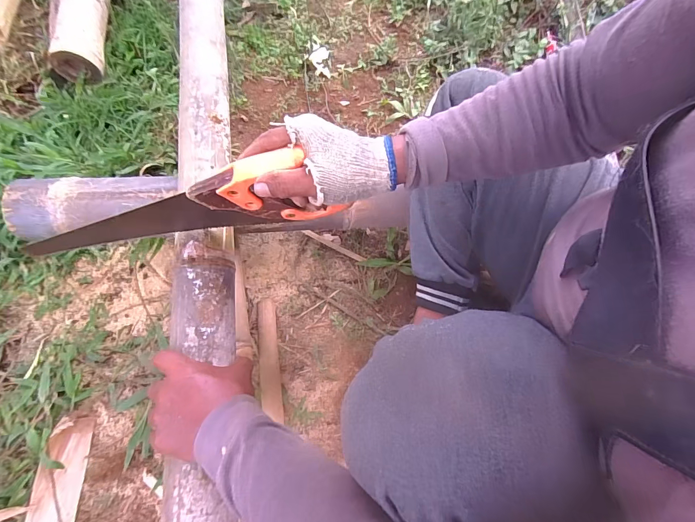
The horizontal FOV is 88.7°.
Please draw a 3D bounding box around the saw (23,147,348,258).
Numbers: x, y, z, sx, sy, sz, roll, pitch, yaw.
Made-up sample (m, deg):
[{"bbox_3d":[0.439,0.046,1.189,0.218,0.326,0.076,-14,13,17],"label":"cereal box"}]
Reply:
[{"bbox_3d":[-0.224,-0.052,0.440,0.421,0.105,0.029,-8,66,17],"label":"saw"}]

